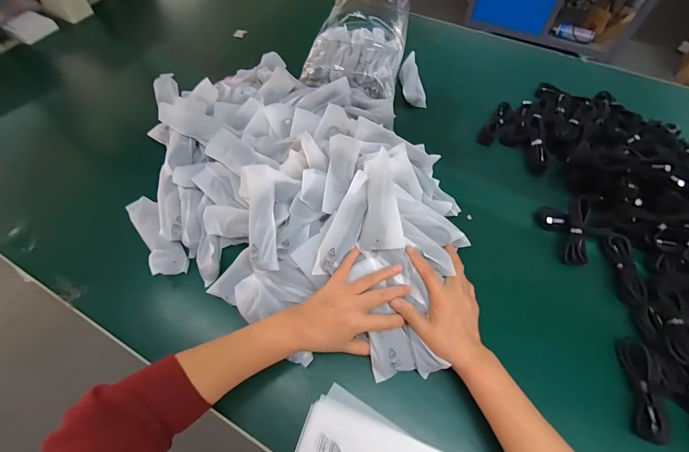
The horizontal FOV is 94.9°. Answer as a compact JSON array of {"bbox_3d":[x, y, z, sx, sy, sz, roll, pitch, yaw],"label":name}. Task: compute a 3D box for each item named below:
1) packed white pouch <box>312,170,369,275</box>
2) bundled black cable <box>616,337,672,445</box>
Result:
[{"bbox_3d":[0.003,-0.001,0.430,0.038,0.023,0.148,22,81,13],"label":"packed white pouch"},{"bbox_3d":[0.379,0.202,0.401,0.024,0.034,0.123,13,61,8],"label":"bundled black cable"}]

